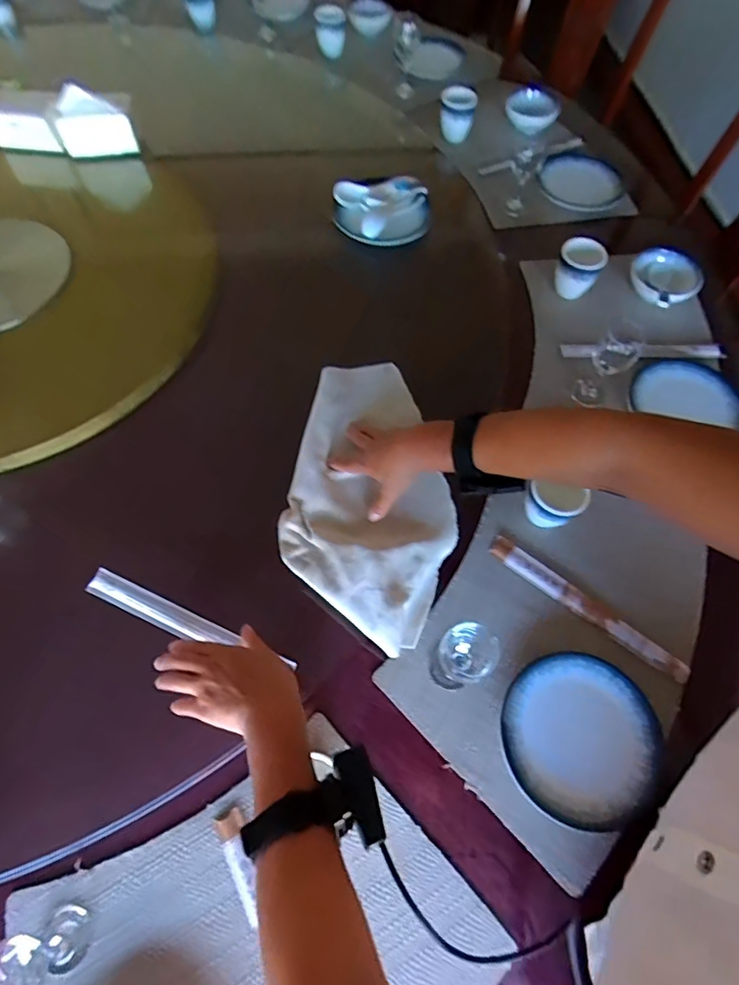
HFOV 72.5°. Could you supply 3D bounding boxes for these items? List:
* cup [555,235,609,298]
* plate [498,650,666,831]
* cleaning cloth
[{"bbox_3d":[0.349,-0.377,0.844,0.072,0.072,0.070,0,64,-1],"label":"cup"},{"bbox_3d":[0.240,0.276,0.572,0.172,0.015,0.170,1,66,-1],"label":"plate"},{"bbox_3d":[0.007,-0.005,0.675,0.215,0.047,0.383,10,66,3],"label":"cleaning cloth"}]

